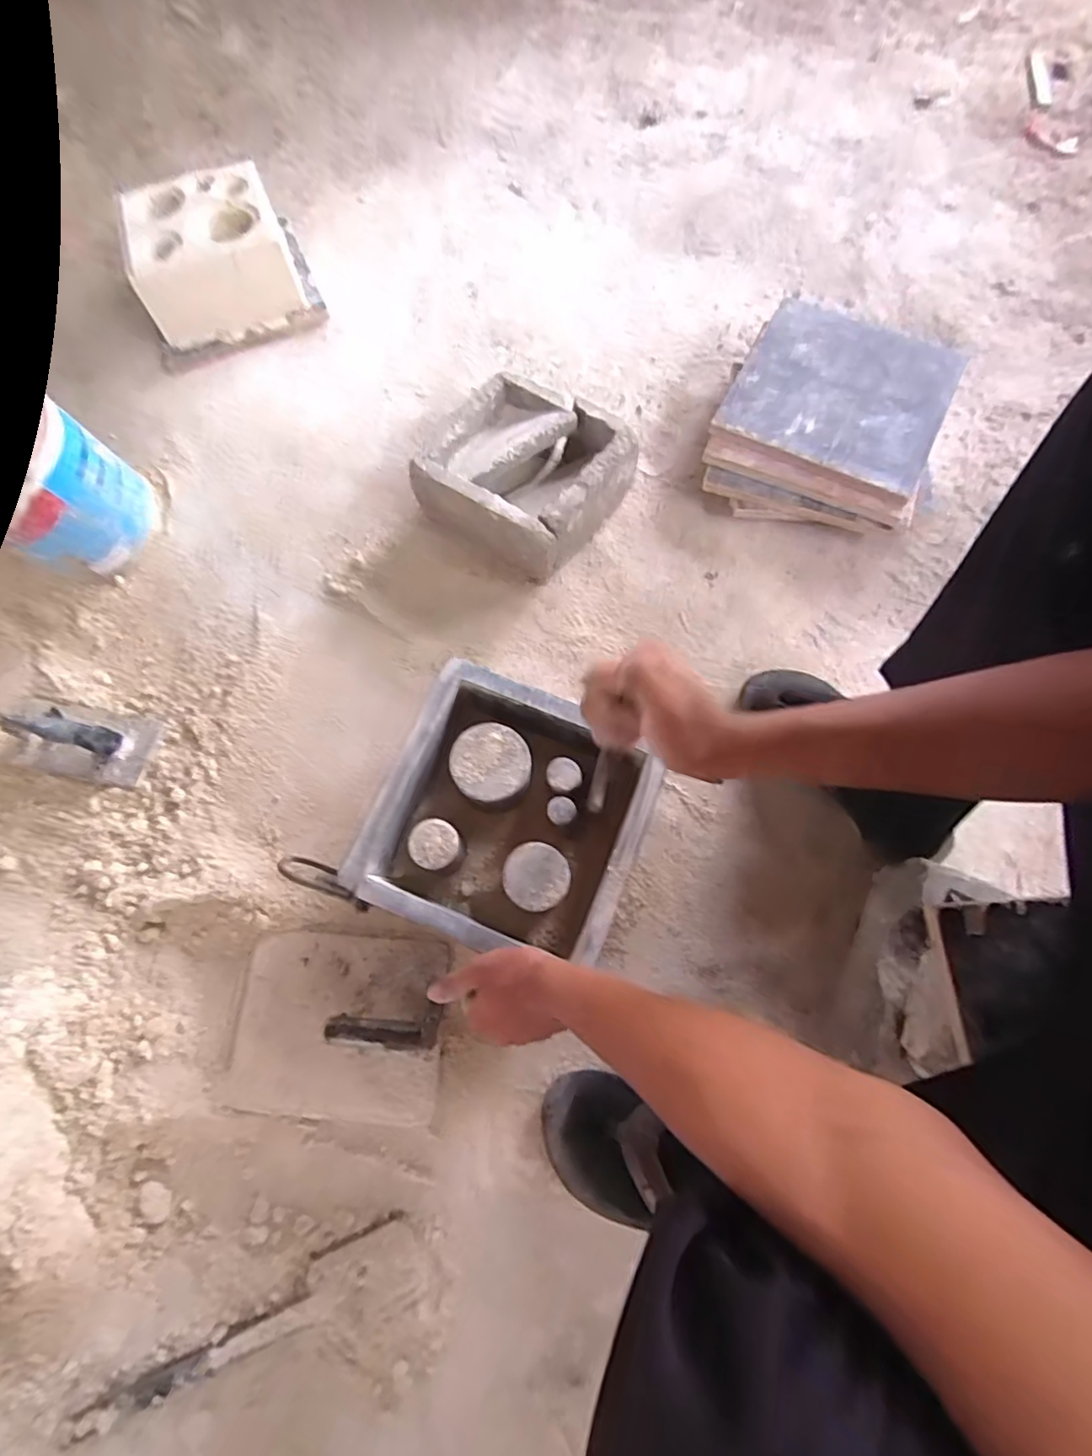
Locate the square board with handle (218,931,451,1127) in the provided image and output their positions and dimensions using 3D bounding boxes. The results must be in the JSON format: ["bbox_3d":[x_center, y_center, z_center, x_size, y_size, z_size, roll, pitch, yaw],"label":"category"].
[{"bbox_3d":[-0.207,0.290,0.573,0.207,0.055,0.168,4,73,0],"label":"square board with handle"}]

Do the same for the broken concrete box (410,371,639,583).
[{"bbox_3d":[-0.025,-0.313,0.743,0.210,0.098,0.195,32,75,8],"label":"broken concrete box"}]

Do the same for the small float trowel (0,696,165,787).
[{"bbox_3d":[-0.549,0.006,0.675,0.178,0.068,0.083,12,73,2],"label":"small float trowel"}]

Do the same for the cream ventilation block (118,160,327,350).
[{"bbox_3d":[-0.460,-0.664,0.844,0.218,0.116,0.200,-19,74,-7],"label":"cream ventilation block"}]

